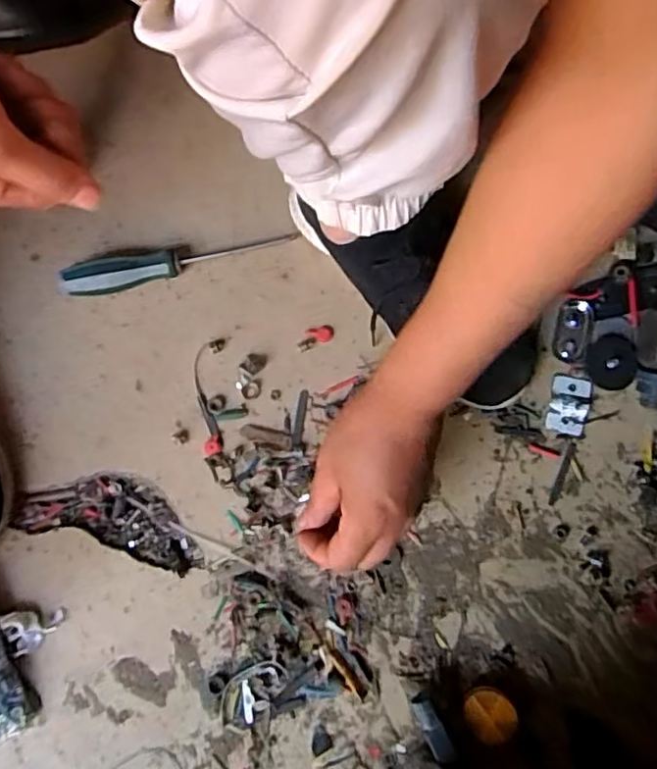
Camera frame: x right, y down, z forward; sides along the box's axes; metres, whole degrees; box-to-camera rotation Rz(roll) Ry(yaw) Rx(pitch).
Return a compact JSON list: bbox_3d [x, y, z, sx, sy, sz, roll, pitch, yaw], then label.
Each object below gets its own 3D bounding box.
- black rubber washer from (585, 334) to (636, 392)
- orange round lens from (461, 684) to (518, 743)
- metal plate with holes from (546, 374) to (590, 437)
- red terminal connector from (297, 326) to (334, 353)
[{"bbox_3d":[0.217,-0.018,0.493,0.036,0.012,0.045,9,76,6],"label":"black rubber washer"},{"bbox_3d":[0.109,0.225,0.434,0.032,0.014,0.040,-29,76,-4],"label":"orange round lens"},{"bbox_3d":[0.184,0.016,0.491,0.029,0.006,0.045,15,77,7],"label":"metal plate with holes"},{"bbox_3d":[-0.011,-0.038,0.514,0.031,0.004,0.016,-24,77,-5],"label":"red terminal connector"}]

